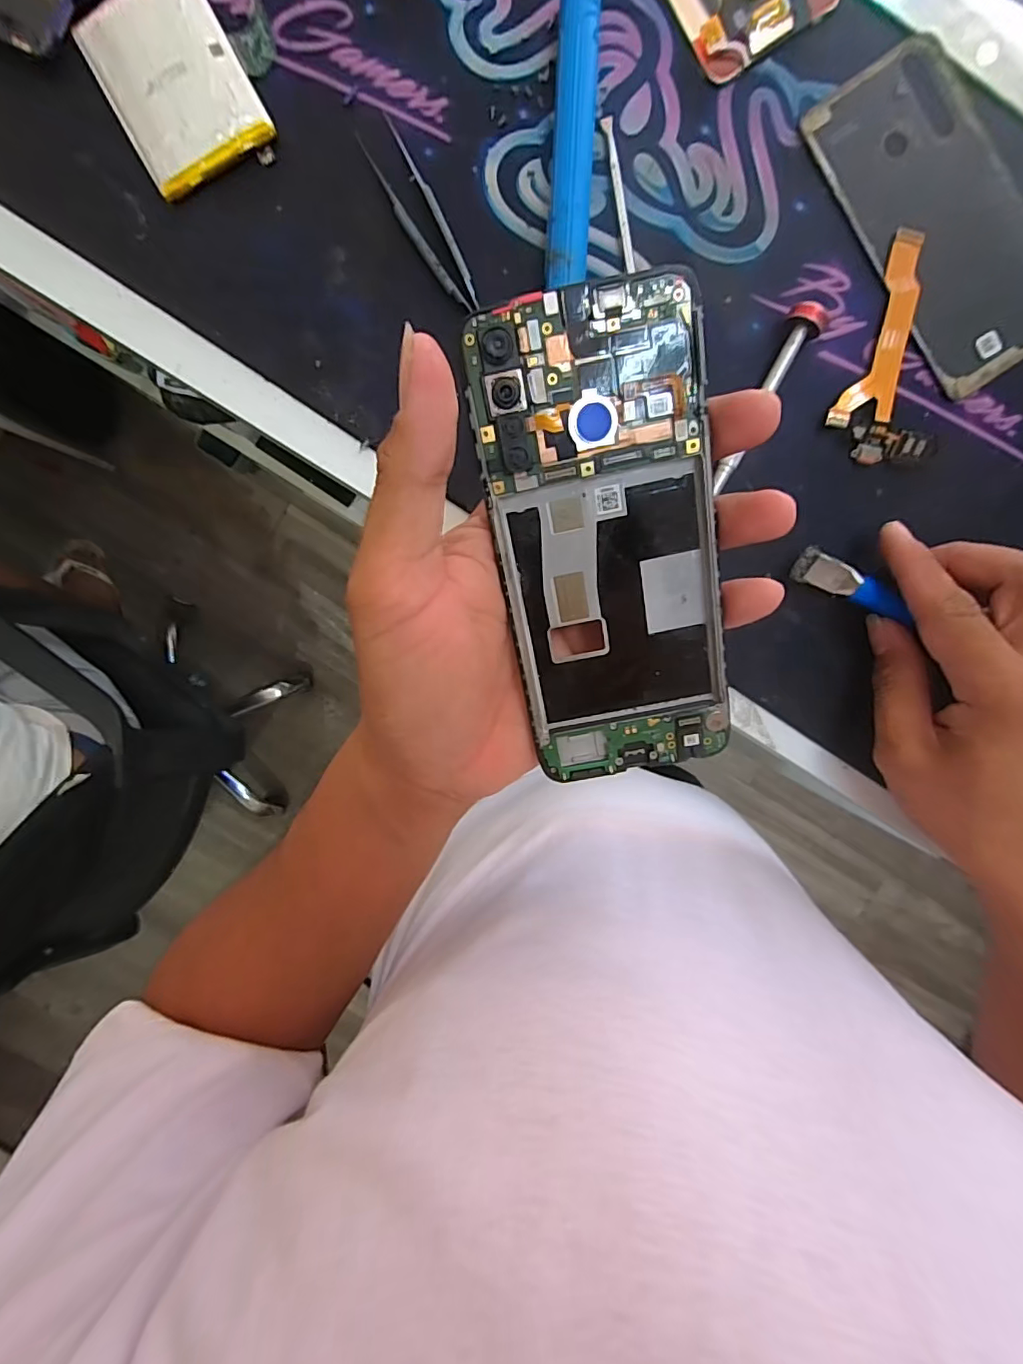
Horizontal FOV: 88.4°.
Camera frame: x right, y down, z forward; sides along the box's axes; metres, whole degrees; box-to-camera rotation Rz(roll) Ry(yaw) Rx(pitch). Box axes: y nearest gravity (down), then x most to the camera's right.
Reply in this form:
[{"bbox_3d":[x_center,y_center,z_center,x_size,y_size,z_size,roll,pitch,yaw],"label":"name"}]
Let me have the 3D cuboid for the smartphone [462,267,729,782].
[{"bbox_3d":[0.032,-0.039,0.172,0.068,0.009,0.150,-12,110,1],"label":"smartphone"}]

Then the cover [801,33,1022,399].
[{"bbox_3d":[0.208,-0.222,0.251,0.073,0.004,0.152,-31,96,3],"label":"cover"}]

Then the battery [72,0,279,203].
[{"bbox_3d":[-0.155,-0.277,0.243,0.062,0.006,0.084,-28,96,3],"label":"battery"}]

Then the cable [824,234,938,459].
[{"bbox_3d":[0.178,-0.161,0.255,0.046,0.008,0.106,-6,97,1],"label":"cable"}]

